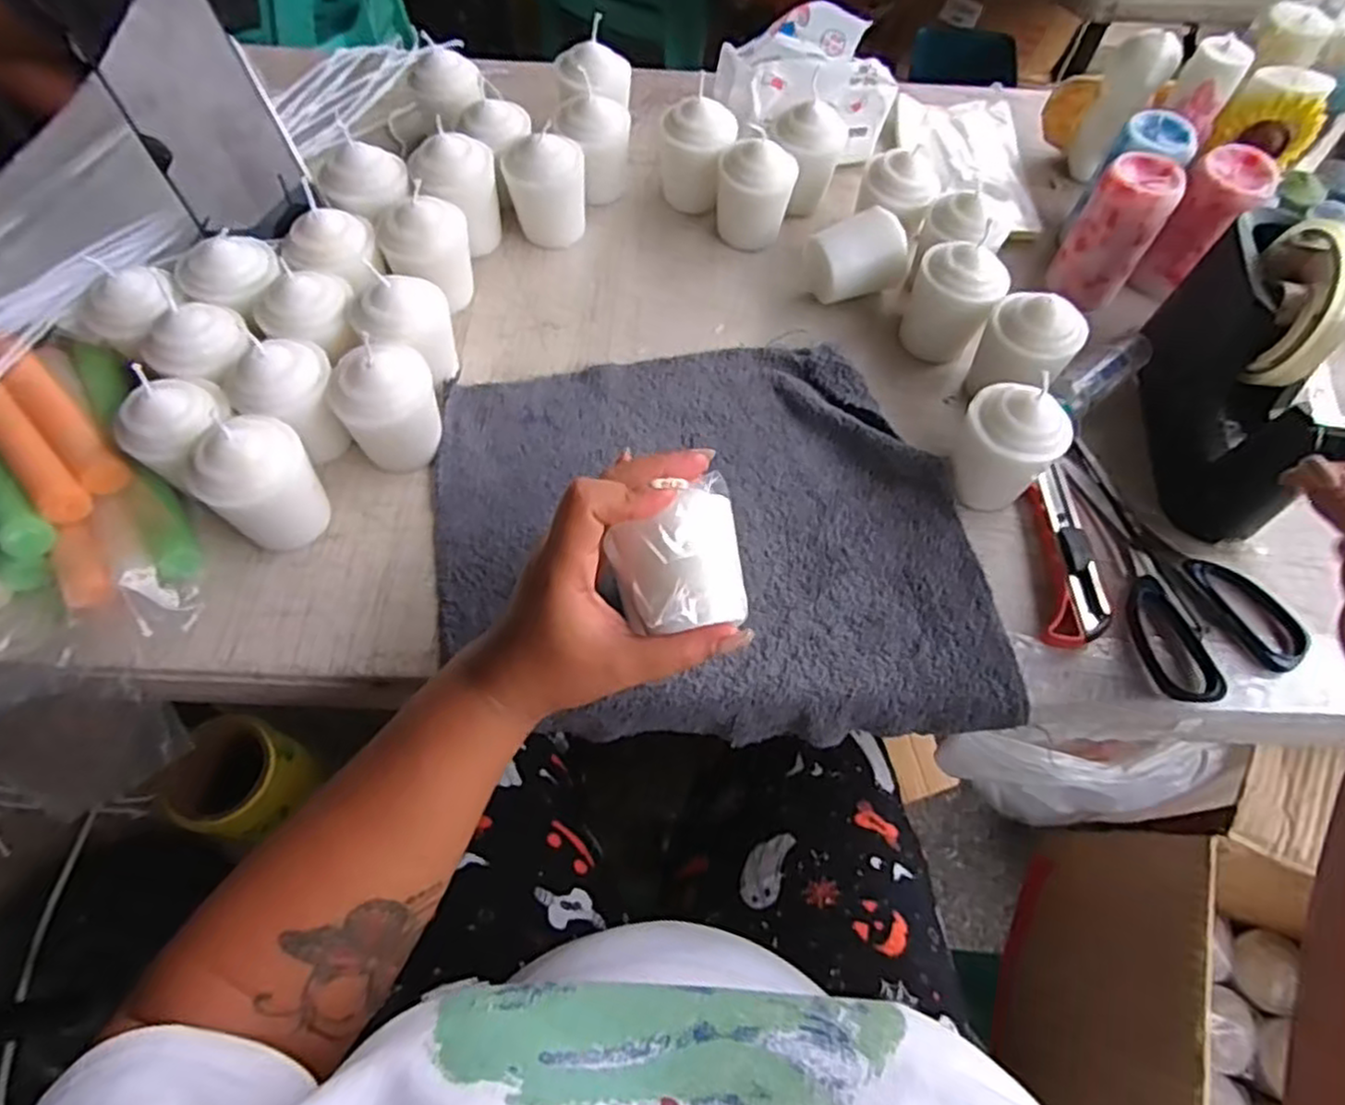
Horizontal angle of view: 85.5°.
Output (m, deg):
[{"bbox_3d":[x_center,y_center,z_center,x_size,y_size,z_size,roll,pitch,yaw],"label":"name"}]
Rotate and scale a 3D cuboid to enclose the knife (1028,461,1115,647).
[{"bbox_3d":[0.235,0.002,0.433,0.036,0.018,0.123,9,61,3],"label":"knife"}]

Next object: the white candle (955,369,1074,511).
[{"bbox_3d":[0.195,-0.062,0.433,0.050,0.070,0.055,-35,68,-19],"label":"white candle"}]

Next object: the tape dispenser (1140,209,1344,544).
[{"bbox_3d":[0.349,-0.113,0.433,0.050,0.130,0.175,10,61,4],"label":"tape dispenser"}]

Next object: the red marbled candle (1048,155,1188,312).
[{"bbox_3d":[0.311,-0.226,0.515,0.053,0.087,0.053,32,65,15],"label":"red marbled candle"}]

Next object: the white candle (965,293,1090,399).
[{"bbox_3d":[0.228,-0.130,0.471,0.053,0.072,0.052,-6,62,-5],"label":"white candle"}]

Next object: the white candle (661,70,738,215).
[{"bbox_3d":[0.017,-0.299,0.555,0.054,0.072,0.045,23,63,10],"label":"white candle"}]

